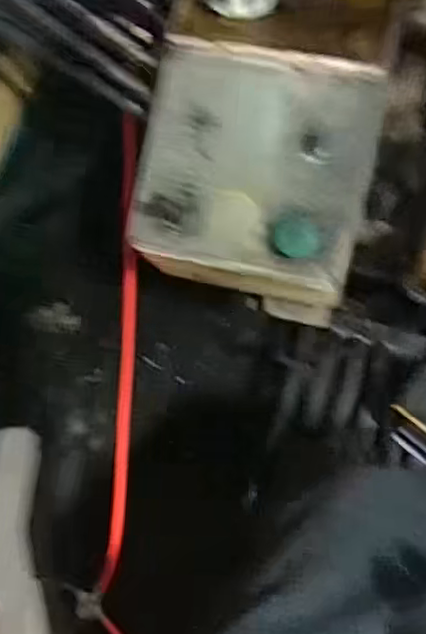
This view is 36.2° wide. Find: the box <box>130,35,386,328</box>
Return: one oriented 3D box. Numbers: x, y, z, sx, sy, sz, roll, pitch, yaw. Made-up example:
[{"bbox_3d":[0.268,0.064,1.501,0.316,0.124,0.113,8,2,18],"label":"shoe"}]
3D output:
[{"bbox_3d":[0.045,-0.152,0.715,0.240,0.120,0.243,14,85,11],"label":"box"}]

